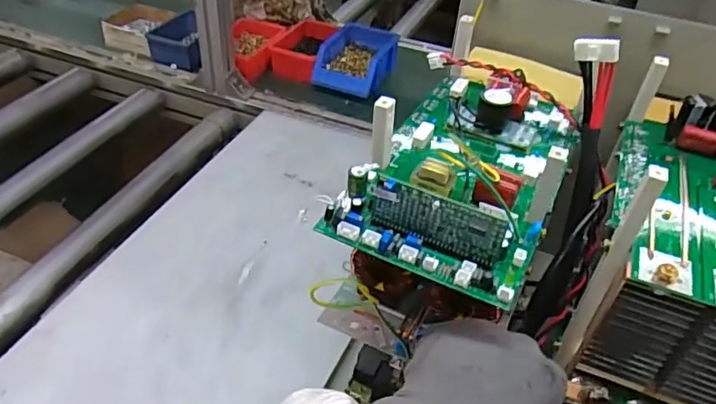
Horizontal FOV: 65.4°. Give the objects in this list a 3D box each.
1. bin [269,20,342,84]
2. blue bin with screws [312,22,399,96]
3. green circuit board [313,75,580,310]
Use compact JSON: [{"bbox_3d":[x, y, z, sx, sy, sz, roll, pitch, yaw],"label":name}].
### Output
[{"bbox_3d":[-0.097,-0.283,1.022,0.082,0.058,0.155,13,41,9],"label":"bin"},{"bbox_3d":[0.000,-0.247,0.980,0.111,0.067,0.151,20,43,16],"label":"blue bin with screws"},{"bbox_3d":[0.076,-0.033,0.383,0.126,0.039,0.215,22,43,18],"label":"green circuit board"}]

